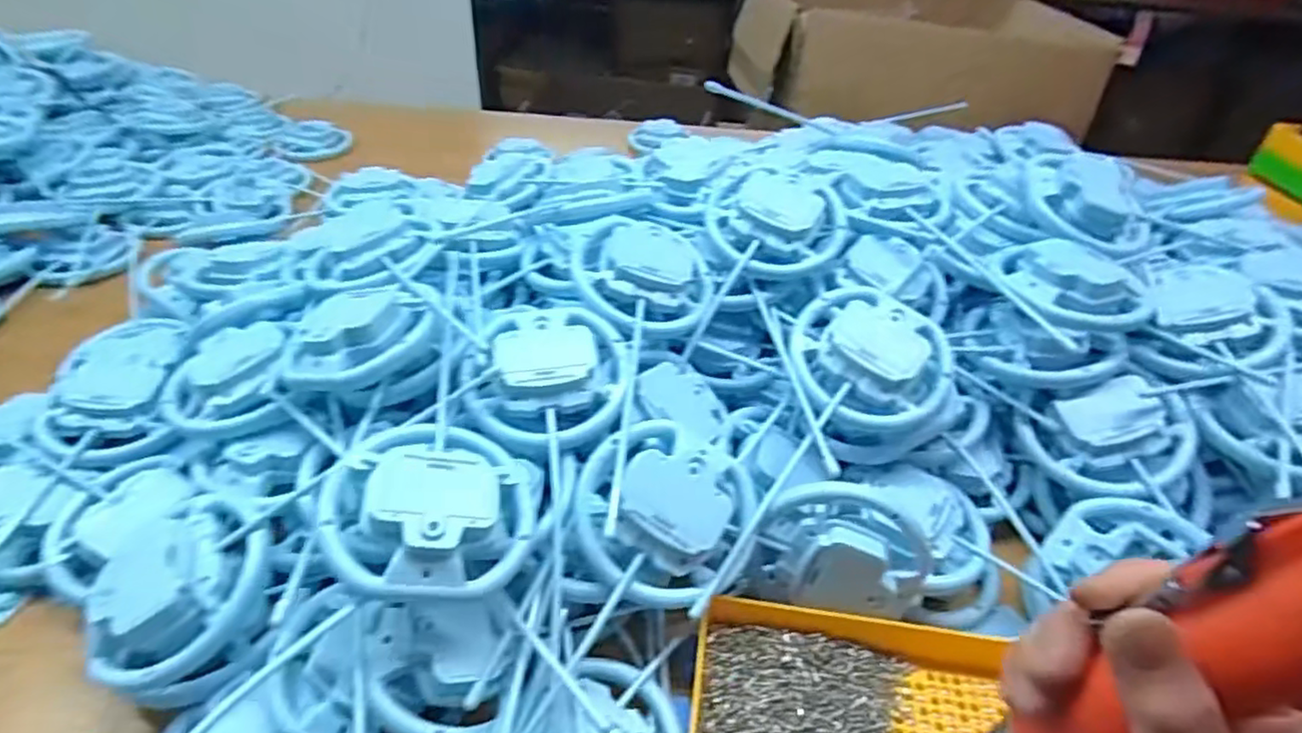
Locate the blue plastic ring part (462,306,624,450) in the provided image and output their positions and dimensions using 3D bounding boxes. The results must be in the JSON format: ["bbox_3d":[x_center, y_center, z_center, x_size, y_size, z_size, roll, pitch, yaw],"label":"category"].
[{"bbox_3d":[-0.065,0.005,0.416,0.097,0.035,0.095,-2,65,-7],"label":"blue plastic ring part"}]

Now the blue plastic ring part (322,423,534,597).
[{"bbox_3d":[-0.111,0.069,0.349,0.102,0.033,0.097,-7,53,-19],"label":"blue plastic ring part"}]

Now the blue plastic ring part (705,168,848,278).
[{"bbox_3d":[0.093,-0.109,0.504,0.103,0.042,0.096,10,68,4],"label":"blue plastic ring part"}]

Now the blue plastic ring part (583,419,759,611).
[{"bbox_3d":[0.010,0.082,0.387,0.102,0.039,0.099,43,64,10],"label":"blue plastic ring part"}]

